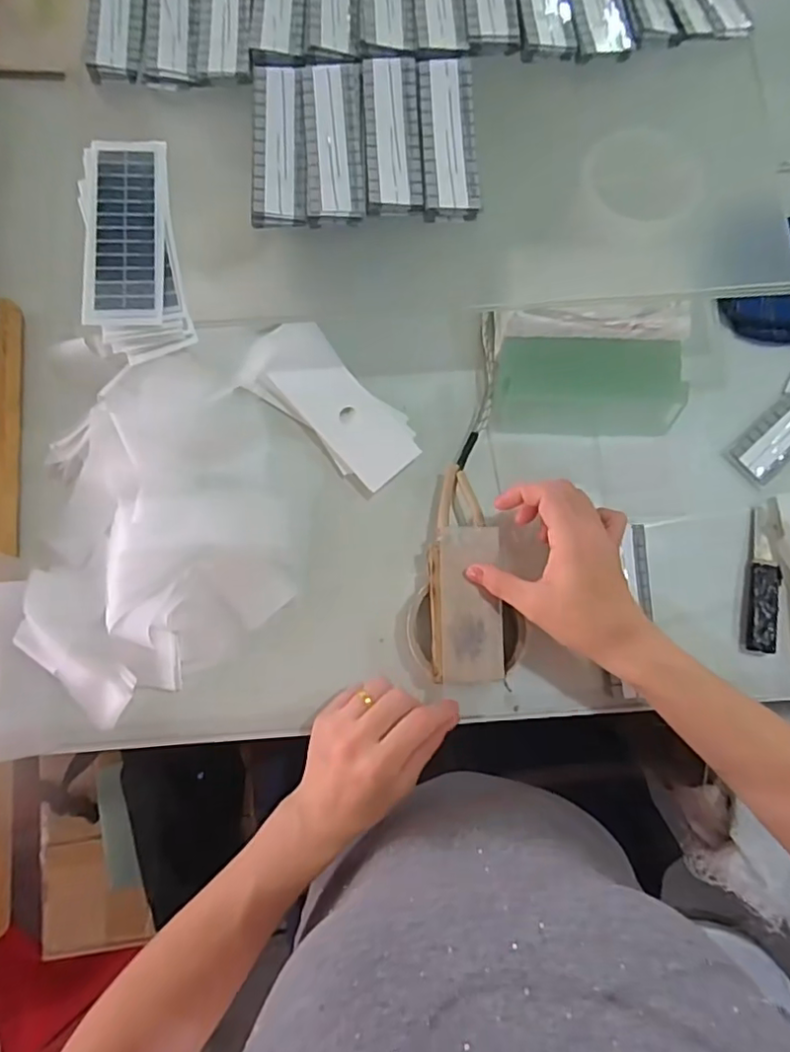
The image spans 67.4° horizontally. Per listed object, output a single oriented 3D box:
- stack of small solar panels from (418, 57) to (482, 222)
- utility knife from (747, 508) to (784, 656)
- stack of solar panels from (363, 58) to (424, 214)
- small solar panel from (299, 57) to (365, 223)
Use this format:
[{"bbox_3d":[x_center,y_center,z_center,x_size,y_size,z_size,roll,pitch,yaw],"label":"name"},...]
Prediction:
[{"bbox_3d":[0.040,-0.290,0.440,0.041,0.013,0.127,-2,80,1],"label":"stack of small solar panels"},{"bbox_3d":[0.294,0.043,0.469,0.020,0.010,0.113,8,80,3],"label":"utility knife"},{"bbox_3d":[-0.002,-0.293,0.439,0.041,0.007,0.129,-2,80,1],"label":"stack of solar panels"},{"bbox_3d":[-0.045,-0.289,0.439,0.044,0.011,0.132,-4,80,1],"label":"small solar panel"}]

